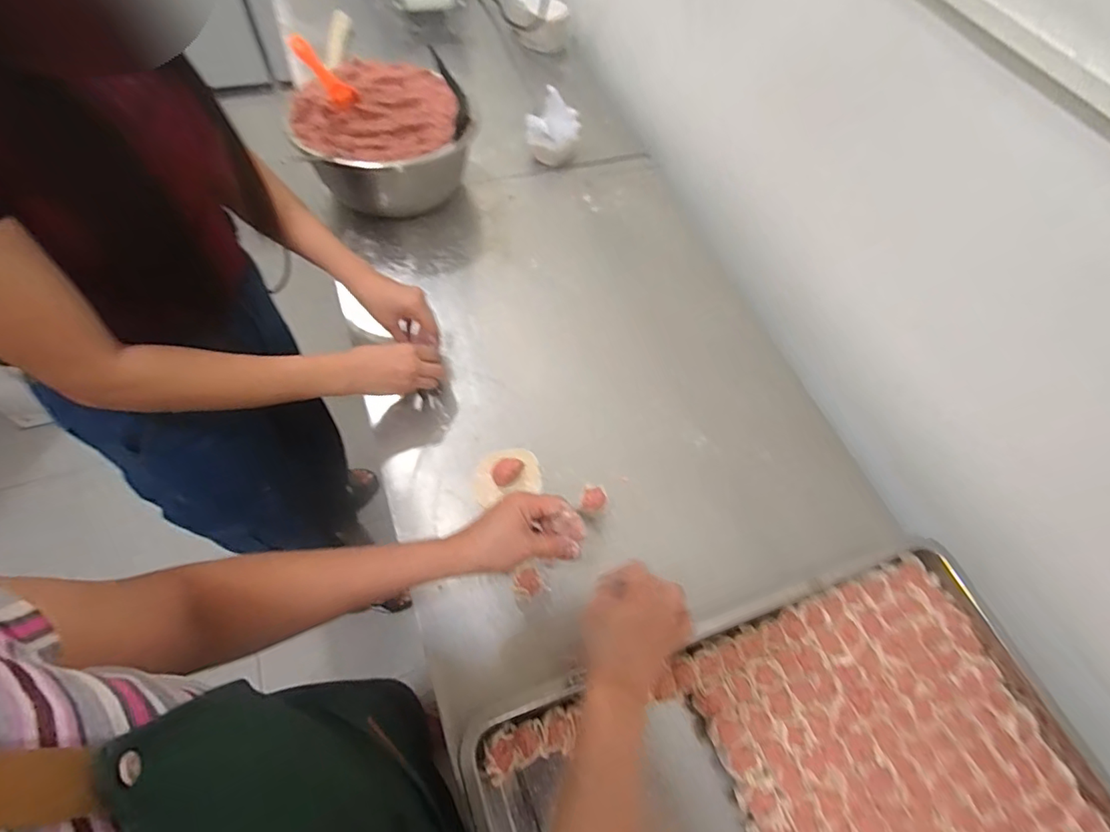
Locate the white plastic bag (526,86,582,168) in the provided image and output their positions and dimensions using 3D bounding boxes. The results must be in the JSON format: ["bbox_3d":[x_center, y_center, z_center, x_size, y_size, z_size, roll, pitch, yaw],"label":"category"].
[{"bbox_3d":[-0.005,-0.523,0.964,0.097,0.095,0.078,21,60,7],"label":"white plastic bag"}]

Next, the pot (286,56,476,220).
[{"bbox_3d":[-0.270,-0.429,0.848,0.252,0.134,0.238,-23,65,-18],"label":"pot"}]

